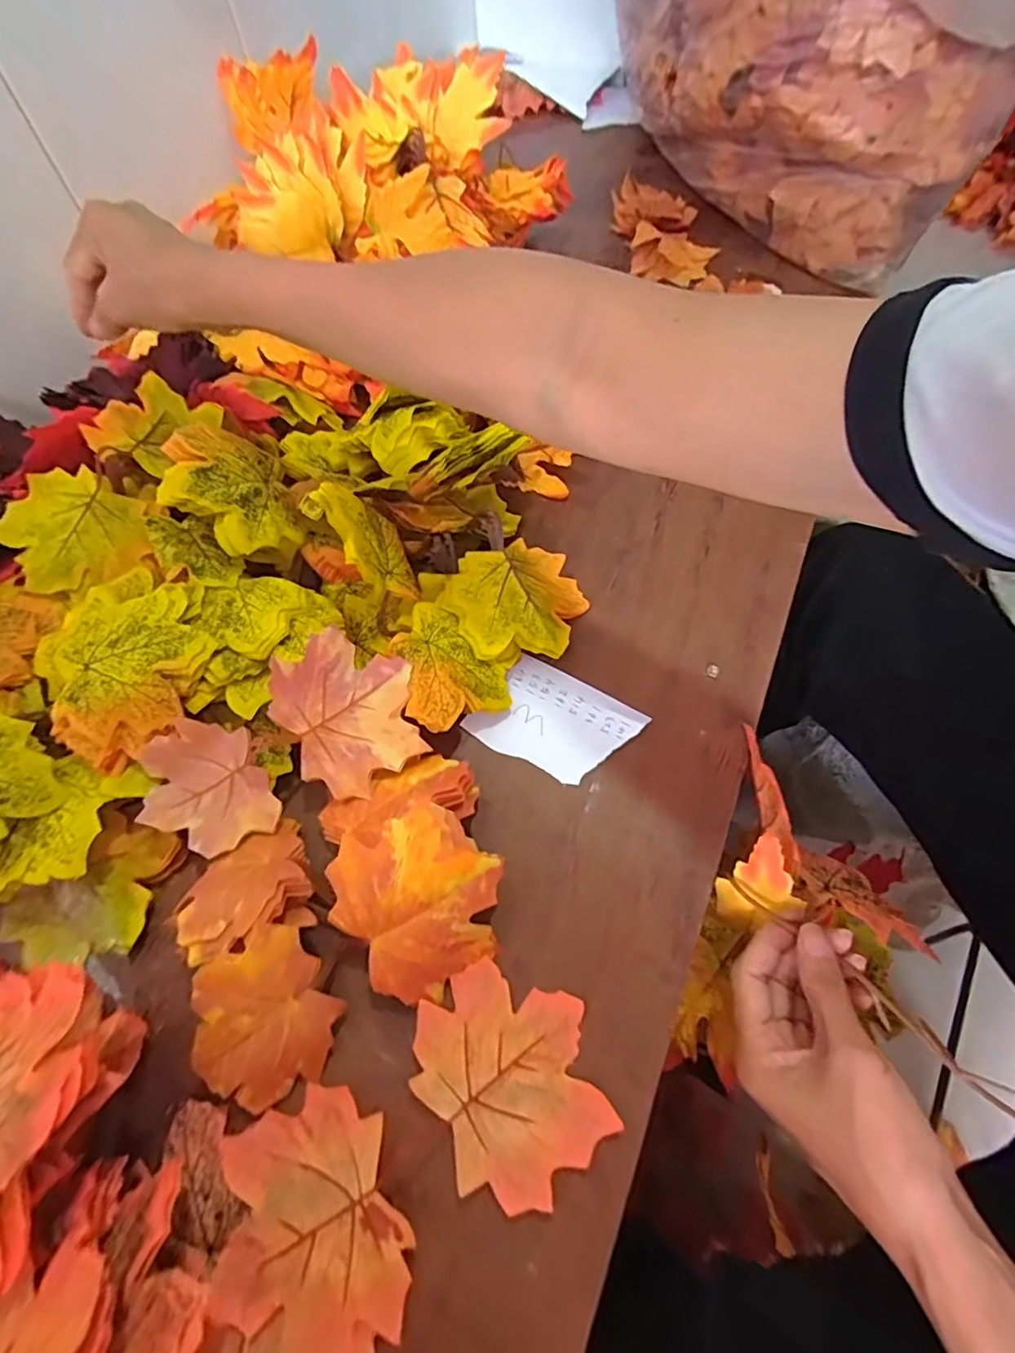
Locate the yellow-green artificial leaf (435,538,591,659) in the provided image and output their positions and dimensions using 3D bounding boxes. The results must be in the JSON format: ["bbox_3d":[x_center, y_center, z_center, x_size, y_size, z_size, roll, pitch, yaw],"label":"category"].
[{"bbox_3d":[0.008,-0.048,0.388,0.091,0.034,0.080,-22,62,-9],"label":"yellow-green artificial leaf"}]

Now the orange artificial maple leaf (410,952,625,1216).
[{"bbox_3d":[0.002,0.182,0.273,0.077,0.010,0.091,-31,64,-14],"label":"orange artificial maple leaf"}]

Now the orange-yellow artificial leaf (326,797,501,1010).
[{"bbox_3d":[-0.043,0.109,0.295,0.075,0.035,0.076,-27,63,-11],"label":"orange-yellow artificial leaf"}]

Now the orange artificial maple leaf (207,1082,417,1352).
[{"bbox_3d":[-0.083,0.234,0.248,0.076,0.017,0.092,-23,62,-9],"label":"orange artificial maple leaf"}]

